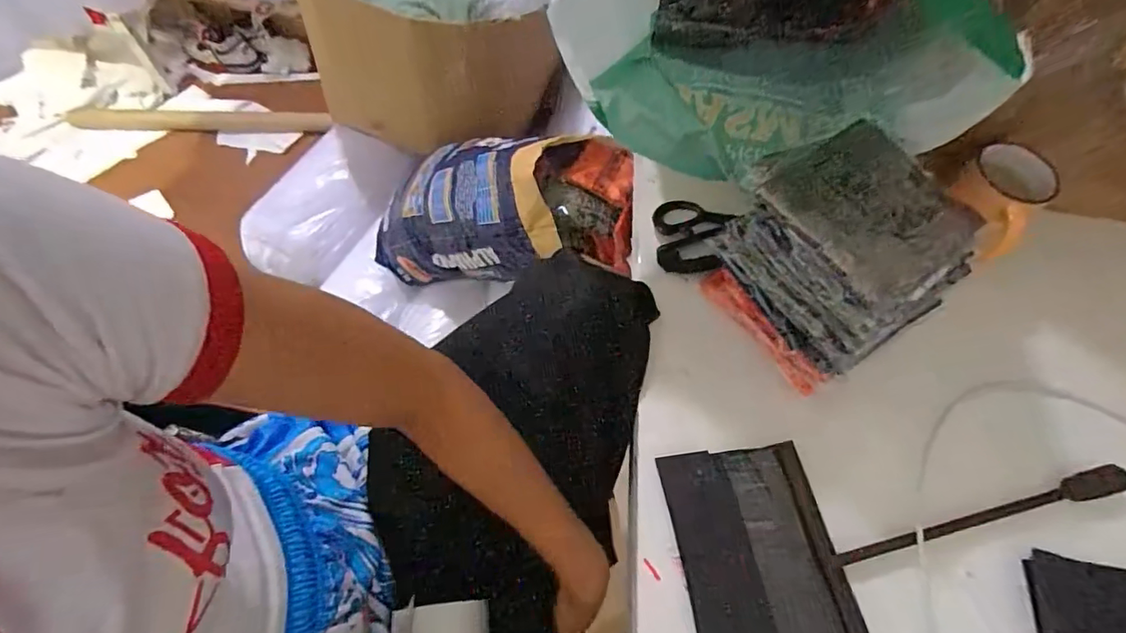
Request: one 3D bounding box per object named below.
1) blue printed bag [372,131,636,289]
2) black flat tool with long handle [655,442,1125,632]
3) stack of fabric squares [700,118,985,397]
[{"bbox_3d":[-0.195,-0.215,1.120,0.674,0.221,0.228,-6,59,37],"label":"blue printed bag"},{"bbox_3d":[0.285,0.187,0.432,0.379,0.011,0.191,-7,66,-6],"label":"black flat tool with long handle"},{"bbox_3d":[0.228,-0.044,0.455,0.124,0.166,0.154,-30,70,-15],"label":"stack of fabric squares"}]

